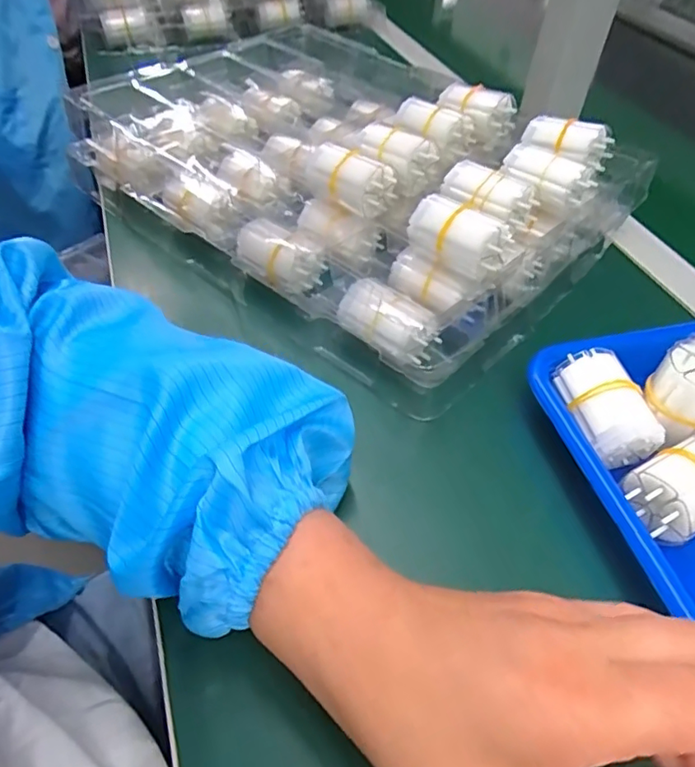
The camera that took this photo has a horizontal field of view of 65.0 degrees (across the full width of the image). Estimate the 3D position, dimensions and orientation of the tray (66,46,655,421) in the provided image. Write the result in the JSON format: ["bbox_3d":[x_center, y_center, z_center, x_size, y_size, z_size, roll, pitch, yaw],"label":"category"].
[{"bbox_3d":[0.004,-0.191,0.455,0.406,0.085,0.306,36,56,25],"label":"tray"}]

